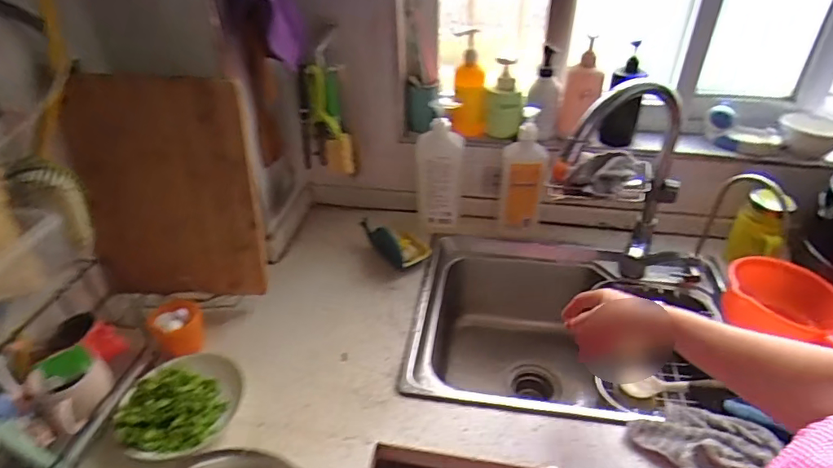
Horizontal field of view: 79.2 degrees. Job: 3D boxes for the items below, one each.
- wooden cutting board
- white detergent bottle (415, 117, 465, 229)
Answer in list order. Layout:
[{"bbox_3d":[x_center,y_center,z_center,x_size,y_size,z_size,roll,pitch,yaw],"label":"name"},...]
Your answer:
[{"bbox_3d":[-0.396,-0.060,0.806,0.271,0.371,0.018,0,28,-5],"label":"wooden cutting board"},{"bbox_3d":[0.049,-0.118,1.045,0.094,0.219,0.057,2,37,6],"label":"white detergent bottle"}]

